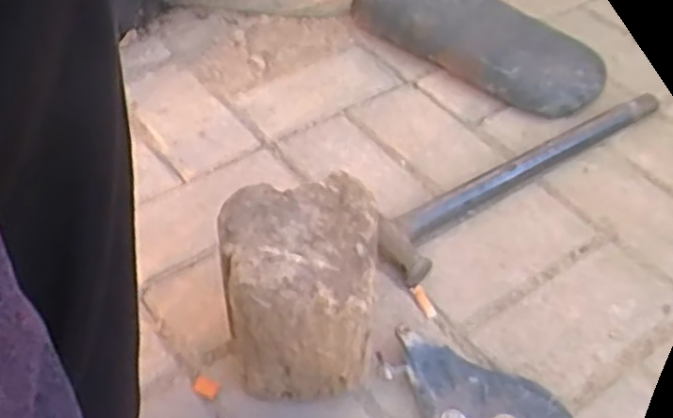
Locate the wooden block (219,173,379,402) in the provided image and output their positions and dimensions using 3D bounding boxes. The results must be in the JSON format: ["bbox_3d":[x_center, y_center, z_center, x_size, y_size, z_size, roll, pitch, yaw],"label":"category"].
[{"bbox_3d":[-0.025,0.066,0.546,0.106,0.152,0.122,4,46,2],"label":"wooden block"}]

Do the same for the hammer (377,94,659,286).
[{"bbox_3d":[0.207,-0.049,0.747,0.410,0.028,0.072,-31,54,-27],"label":"hammer"}]

